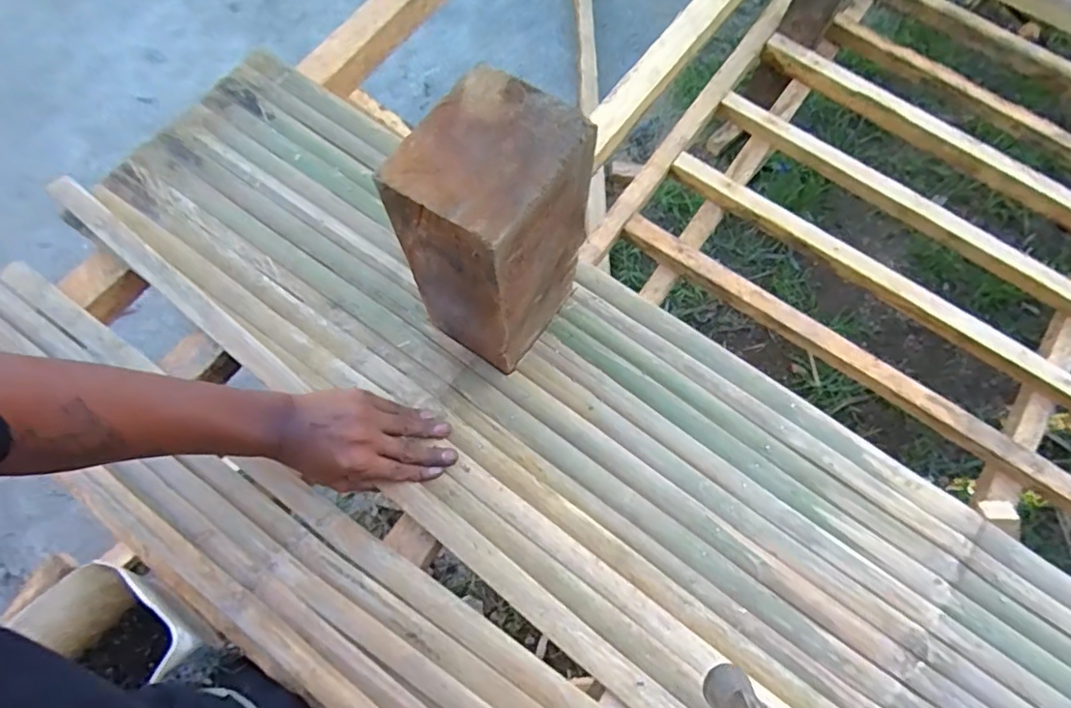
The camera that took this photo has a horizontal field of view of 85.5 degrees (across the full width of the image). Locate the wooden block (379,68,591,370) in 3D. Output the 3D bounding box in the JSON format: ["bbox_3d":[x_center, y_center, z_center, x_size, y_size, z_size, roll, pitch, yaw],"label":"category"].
[{"bbox_3d":[-0.032,-0.086,0.477,0.099,0.244,0.115,34,74,12],"label":"wooden block"}]

